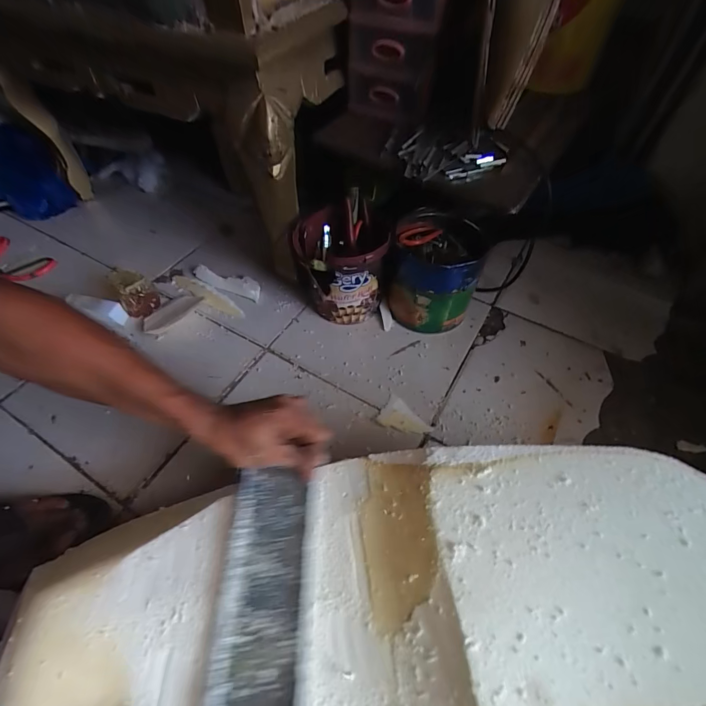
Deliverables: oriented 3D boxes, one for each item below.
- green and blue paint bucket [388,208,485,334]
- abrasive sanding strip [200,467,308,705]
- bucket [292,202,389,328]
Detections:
[{"bbox_3d":[0.139,-0.133,0.643,0.139,0.158,0.139,-1,55,1],"label":"green and blue paint bucket"},{"bbox_3d":[-0.086,0.226,0.337,0.073,0.009,0.233,1,55,-1],"label":"abrasive sanding strip"},{"bbox_3d":[-0.022,-0.145,0.633,0.139,0.162,0.129,-13,56,-8],"label":"bucket"}]

